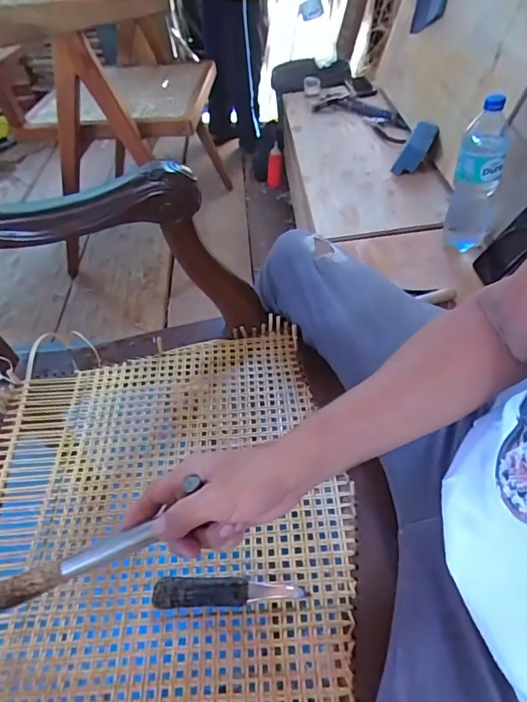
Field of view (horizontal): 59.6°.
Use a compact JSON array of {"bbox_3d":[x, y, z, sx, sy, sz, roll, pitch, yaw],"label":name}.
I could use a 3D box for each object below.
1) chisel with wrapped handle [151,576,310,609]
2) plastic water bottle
[{"bbox_3d":[-0.033,0.231,0.442,0.143,0.018,0.026,-4,48,4],"label":"chisel with wrapped handle"},{"bbox_3d":[0.396,-0.312,0.854,0.082,0.267,0.065,13,51,18],"label":"plastic water bottle"}]

